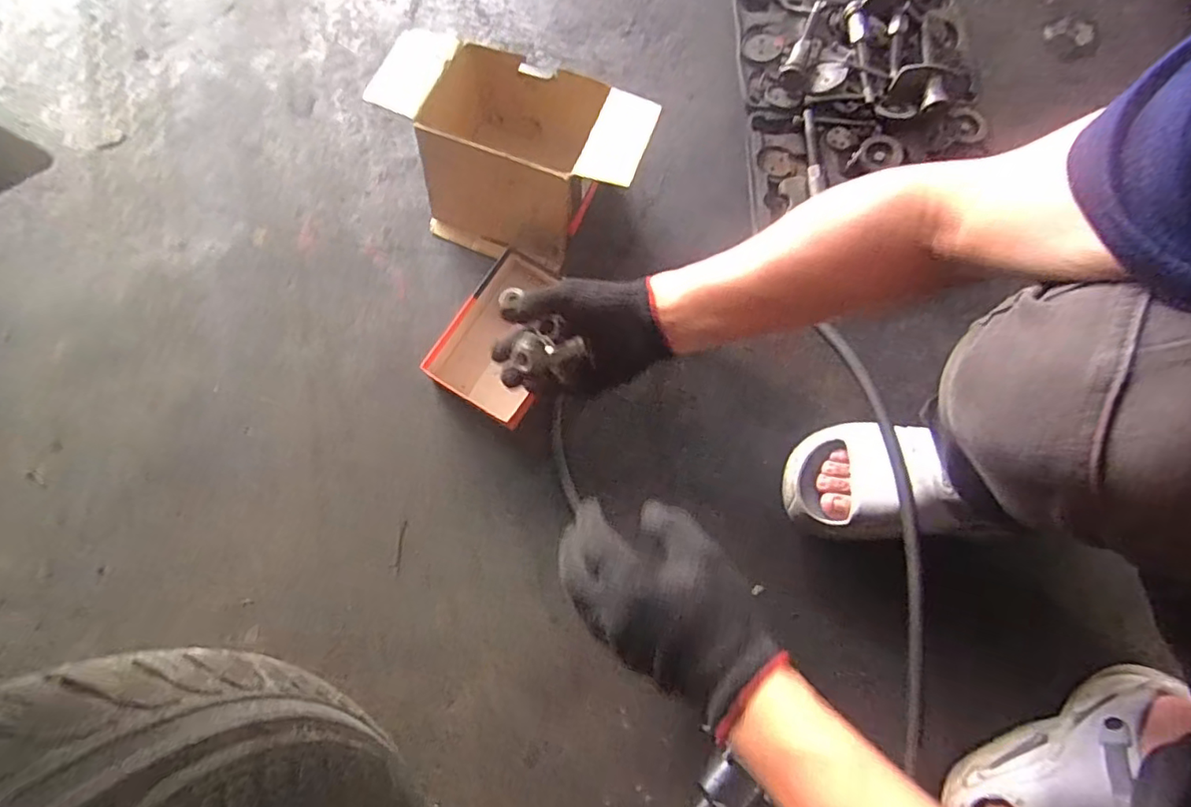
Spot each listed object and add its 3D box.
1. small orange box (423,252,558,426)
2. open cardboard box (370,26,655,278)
[{"bbox_3d":[-0.097,-0.077,0.674,0.126,0.050,0.185,30,77,8],"label":"small orange box"},{"bbox_3d":[-0.098,-0.291,0.686,0.305,0.142,0.197,24,77,6],"label":"open cardboard box"}]

